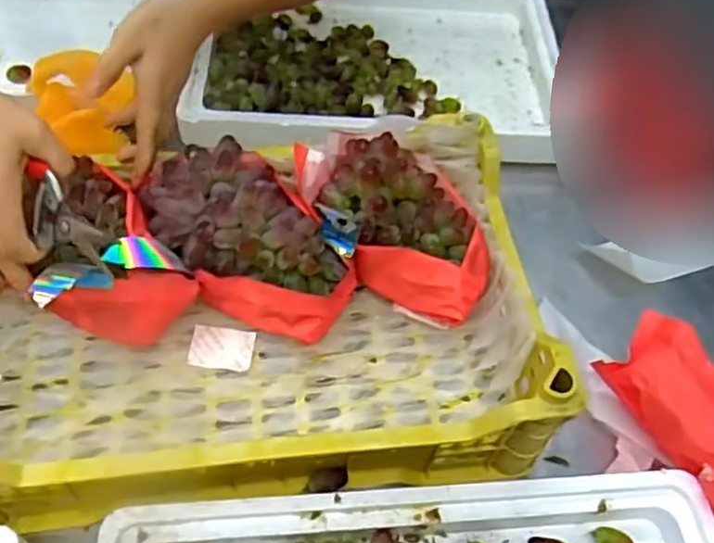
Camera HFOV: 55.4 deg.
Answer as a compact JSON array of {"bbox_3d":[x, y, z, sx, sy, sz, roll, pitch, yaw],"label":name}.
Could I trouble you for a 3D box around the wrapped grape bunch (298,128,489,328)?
[{"bbox_3d":[0.031,-0.038,0.596,0.131,0.091,0.193,-14,56,-15],"label":"wrapped grape bunch"}]

